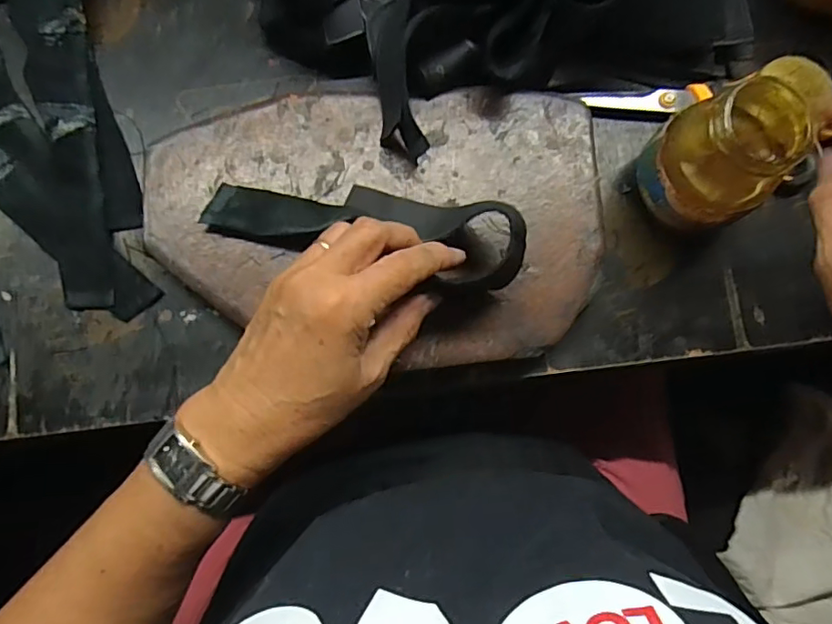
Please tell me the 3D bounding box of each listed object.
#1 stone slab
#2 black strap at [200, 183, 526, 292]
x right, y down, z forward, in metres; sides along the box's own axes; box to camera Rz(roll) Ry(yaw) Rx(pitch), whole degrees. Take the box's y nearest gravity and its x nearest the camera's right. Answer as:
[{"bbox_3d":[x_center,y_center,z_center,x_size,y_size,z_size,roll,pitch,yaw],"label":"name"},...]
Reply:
[{"bbox_3d":[-0.020,-0.050,0.338,0.266,0.025,0.168,-5,81,-4],"label":"stone slab"},{"bbox_3d":[-0.030,-0.047,0.321,0.179,0.032,0.057,7,82,2],"label":"black strap"}]

